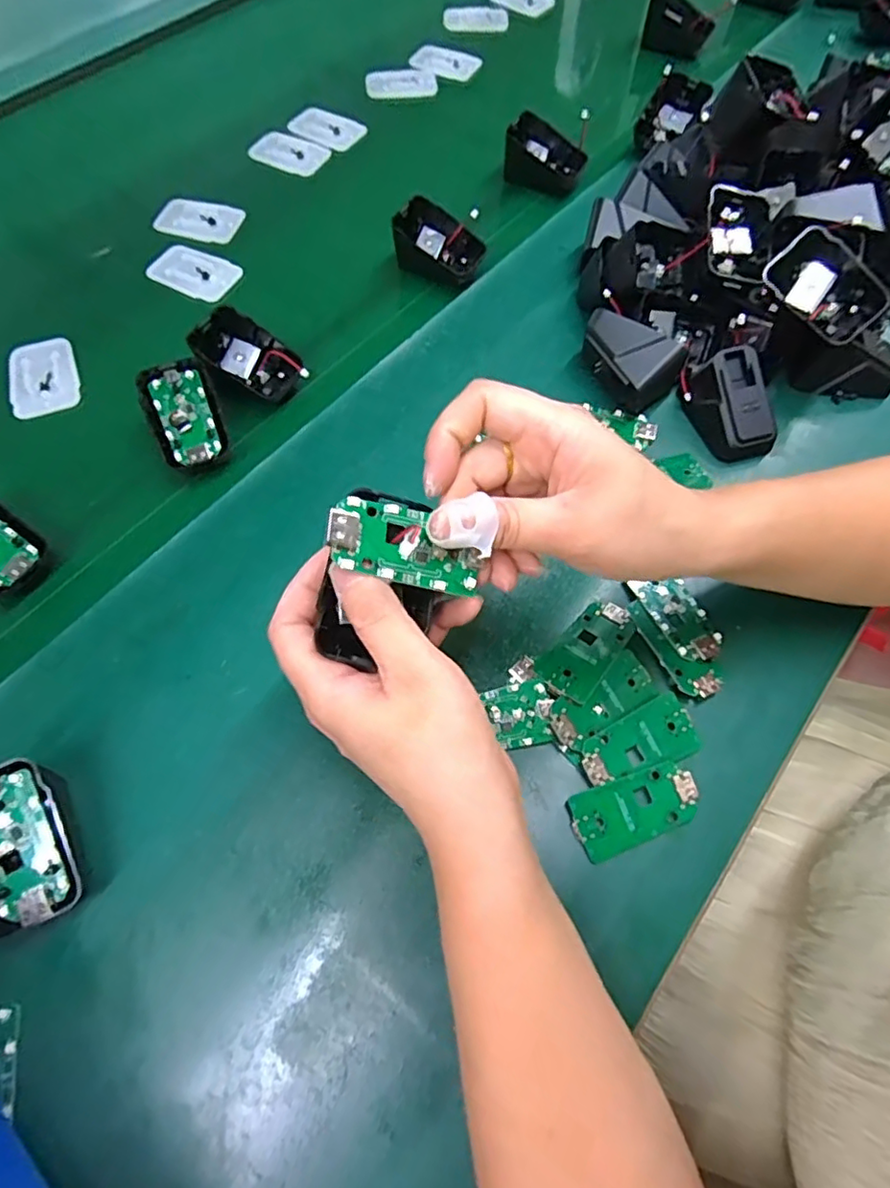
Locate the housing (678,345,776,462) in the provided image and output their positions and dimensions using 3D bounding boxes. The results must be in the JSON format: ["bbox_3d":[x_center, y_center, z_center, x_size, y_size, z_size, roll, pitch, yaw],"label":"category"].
[{"bbox_3d":[0.189,-0.123,0.388,0.043,0.036,0.063,-14,65,-7],"label":"housing"}]

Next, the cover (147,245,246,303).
[{"bbox_3d":[-0.198,-0.255,0.473,0.064,0.011,0.043,24,67,10],"label":"cover"}]

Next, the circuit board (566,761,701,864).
[{"bbox_3d":[0.094,0.105,0.293,0.063,0.005,0.030,-18,66,-9],"label":"circuit board"}]

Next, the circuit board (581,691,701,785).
[{"bbox_3d":[0.100,0.077,0.306,0.064,0.006,0.032,-26,68,-12],"label":"circuit board"}]

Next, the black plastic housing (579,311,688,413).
[{"bbox_3d":[0.120,-0.154,0.399,0.031,0.048,0.061,-38,71,-17],"label":"black plastic housing"}]

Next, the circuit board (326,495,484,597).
[{"bbox_3d":[-0.014,-0.019,0.232,0.062,0.005,0.030,13,72,-23],"label":"circuit board"}]

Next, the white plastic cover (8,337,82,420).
[{"bbox_3d":[-0.285,-0.152,0.425,0.045,0.006,0.062,-20,72,-7],"label":"white plastic cover"}]

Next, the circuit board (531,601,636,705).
[{"bbox_3d":[0.077,0.029,0.326,0.031,0.008,0.062,36,69,15],"label":"circuit board"}]

